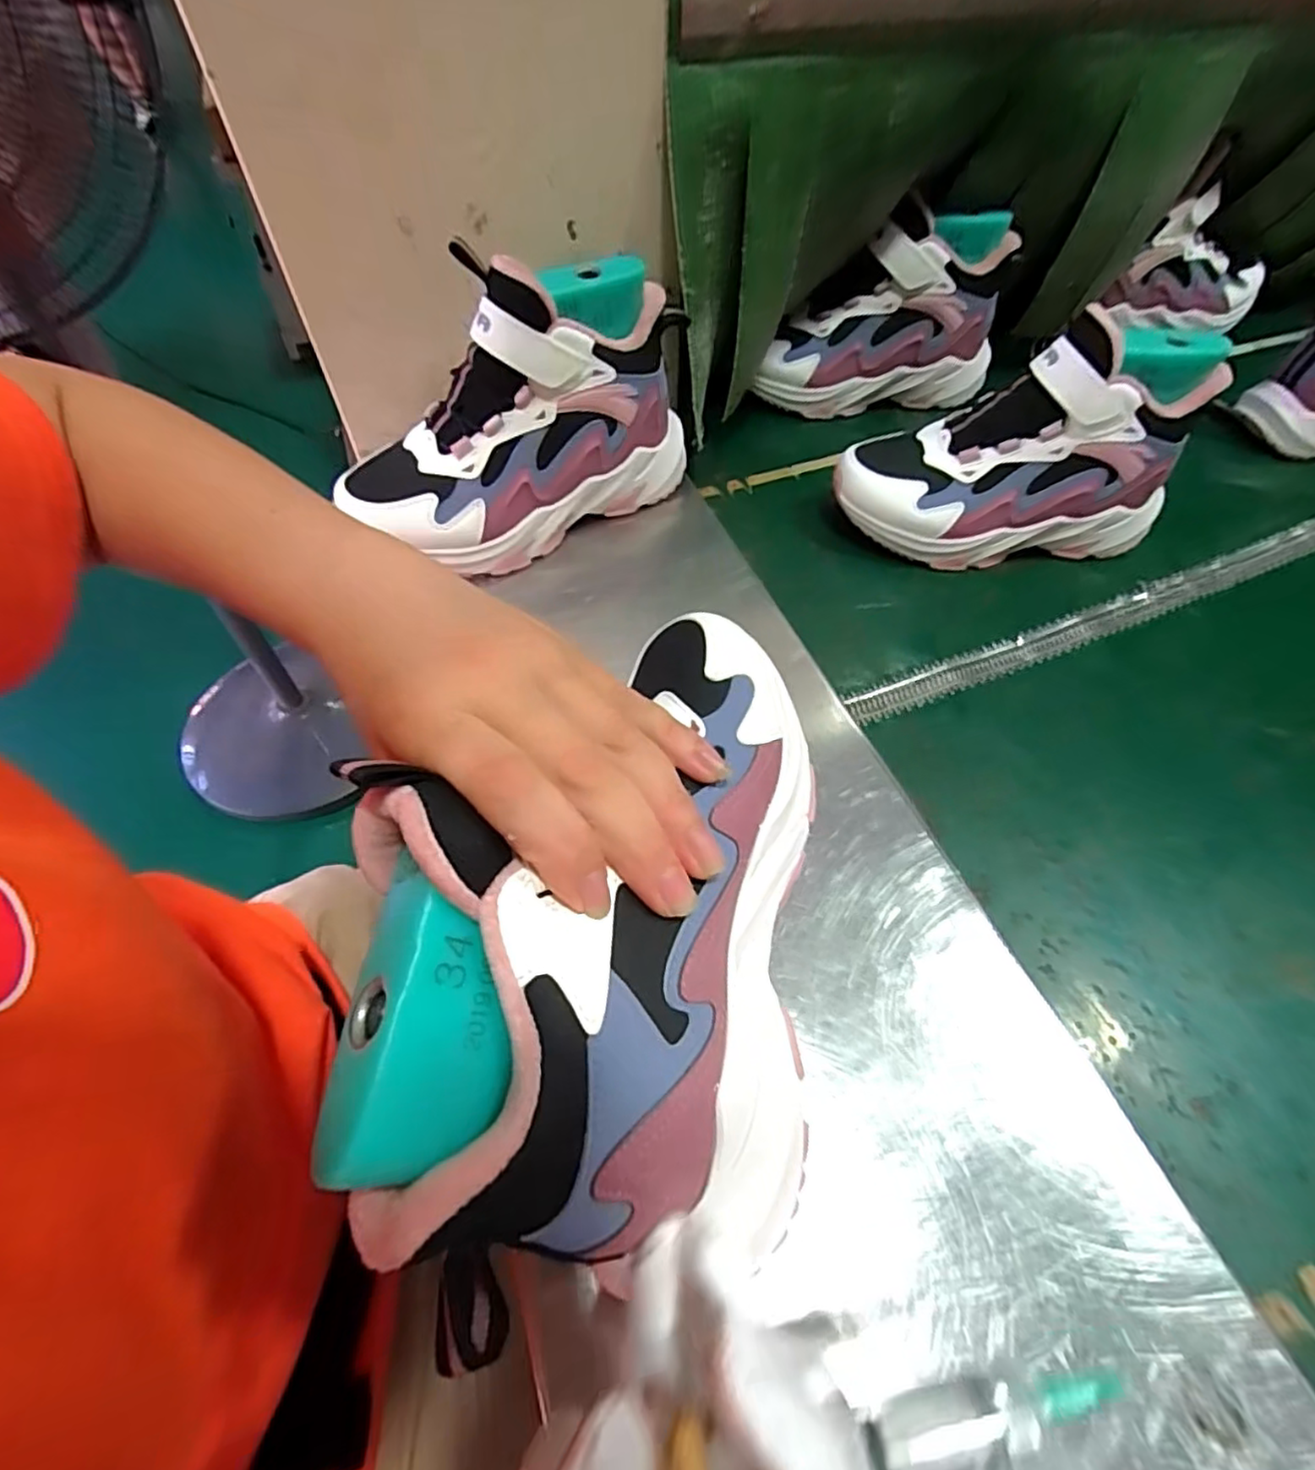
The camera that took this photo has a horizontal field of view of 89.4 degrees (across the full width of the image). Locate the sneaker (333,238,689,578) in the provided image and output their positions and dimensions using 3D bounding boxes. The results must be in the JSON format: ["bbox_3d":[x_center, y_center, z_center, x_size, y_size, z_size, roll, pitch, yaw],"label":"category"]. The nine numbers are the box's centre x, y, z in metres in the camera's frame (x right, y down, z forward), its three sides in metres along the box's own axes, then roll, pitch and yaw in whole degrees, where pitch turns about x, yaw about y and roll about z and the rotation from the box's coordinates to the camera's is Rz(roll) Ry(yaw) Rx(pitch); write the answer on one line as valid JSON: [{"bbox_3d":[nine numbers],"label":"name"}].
[{"bbox_3d":[-0.083,-0.202,0.413,0.207,0.135,0.091,-34,61,-24],"label":"sneaker"}]

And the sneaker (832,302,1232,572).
[{"bbox_3d":[0.245,-0.198,0.455,0.222,0.138,0.081,-4,53,-5],"label":"sneaker"}]

